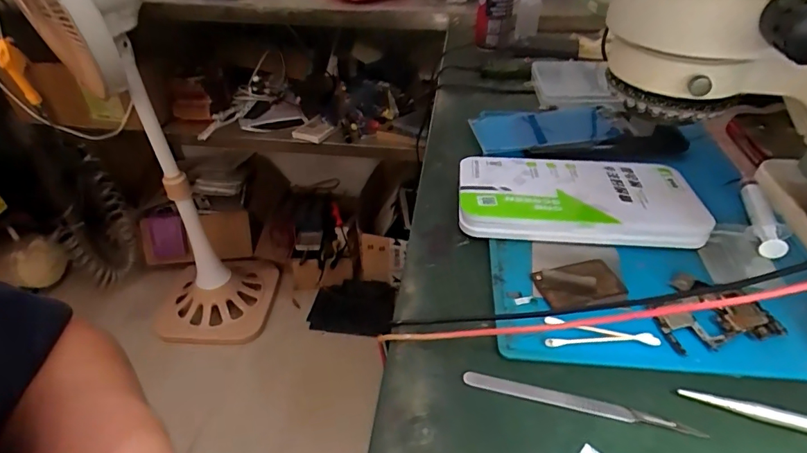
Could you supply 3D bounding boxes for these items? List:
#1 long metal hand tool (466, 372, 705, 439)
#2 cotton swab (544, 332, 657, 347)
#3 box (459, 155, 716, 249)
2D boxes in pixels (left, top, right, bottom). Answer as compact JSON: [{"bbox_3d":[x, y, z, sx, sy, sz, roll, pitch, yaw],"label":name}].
[{"bbox_3d":[0.102,0.103,0.277,0.131,0.004,0.010,9,40,12],"label":"long metal hand tool"},{"bbox_3d":[0.128,0.074,0.305,0.070,0.007,0.006,-2,39,-1],"label":"cotton swab"},{"bbox_3d":[0.150,-0.028,0.413,0.196,0.027,0.103,4,40,6],"label":"box"}]

